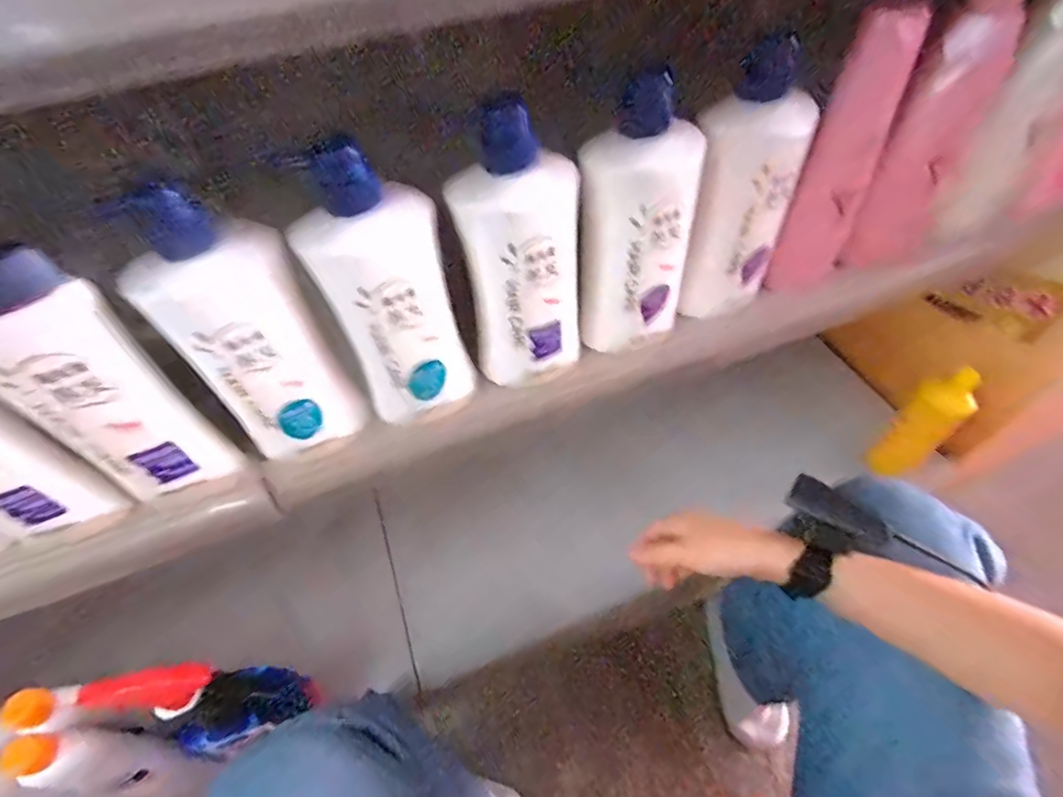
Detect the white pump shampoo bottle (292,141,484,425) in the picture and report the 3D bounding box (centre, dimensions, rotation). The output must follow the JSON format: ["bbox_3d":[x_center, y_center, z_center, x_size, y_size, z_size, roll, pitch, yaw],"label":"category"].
[{"bbox_3d":[-0.098,-0.068,0.364,0.082,0.192,0.066,-24,54,-13],"label":"white pump shampoo bottle"}]

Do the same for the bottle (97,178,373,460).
[{"bbox_3d":[-0.183,-0.039,0.338,0.081,0.194,0.046,-20,54,-10],"label":"bottle"}]

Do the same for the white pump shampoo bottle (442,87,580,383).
[{"bbox_3d":[-0.007,-0.096,0.374,0.082,0.205,0.048,-3,52,2],"label":"white pump shampoo bottle"}]

